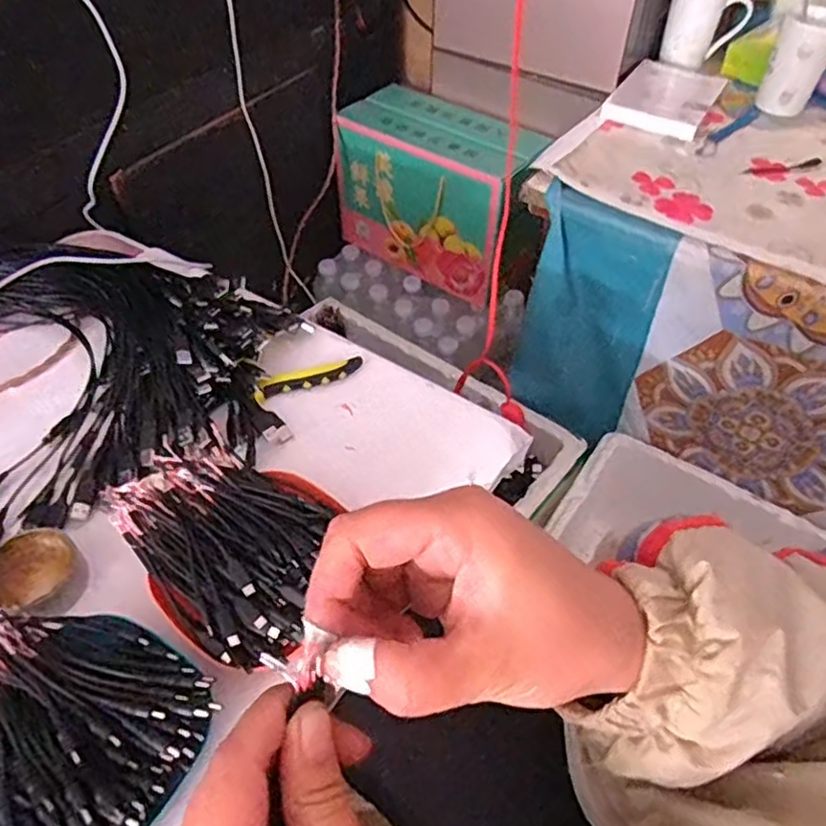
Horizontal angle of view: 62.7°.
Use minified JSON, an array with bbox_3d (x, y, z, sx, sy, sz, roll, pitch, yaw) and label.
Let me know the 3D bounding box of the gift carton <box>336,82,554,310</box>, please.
[{"bbox_3d":[0.047,-0.374,1.141,0.321,0.235,0.166,33,56,24],"label":"gift carton"}]

